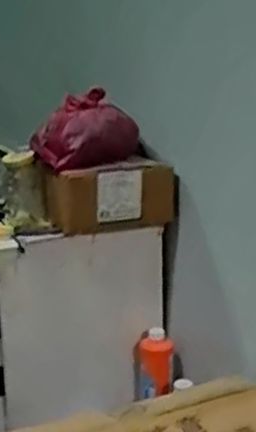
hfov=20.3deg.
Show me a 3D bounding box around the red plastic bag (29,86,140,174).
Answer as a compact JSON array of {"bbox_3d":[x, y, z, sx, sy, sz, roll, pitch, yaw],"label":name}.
[{"bbox_3d":[-0.082,-0.169,1.434,0.138,0.123,0.200,7,15,28],"label":"red plastic bag"}]

